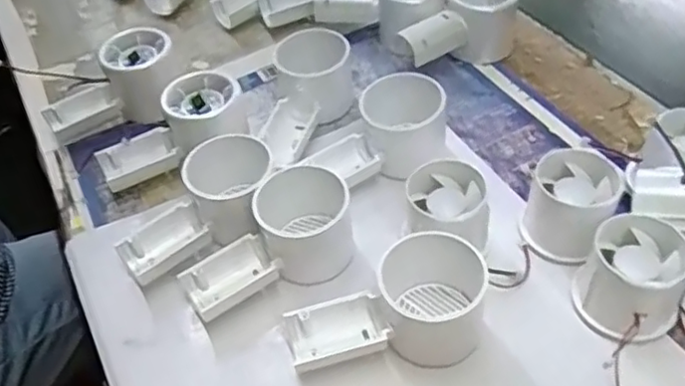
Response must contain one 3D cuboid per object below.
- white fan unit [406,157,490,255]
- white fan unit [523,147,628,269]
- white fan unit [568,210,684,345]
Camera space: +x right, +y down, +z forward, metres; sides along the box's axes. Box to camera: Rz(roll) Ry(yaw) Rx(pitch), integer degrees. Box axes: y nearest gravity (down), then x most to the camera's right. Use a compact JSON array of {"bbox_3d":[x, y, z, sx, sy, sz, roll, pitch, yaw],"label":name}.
[{"bbox_3d":[0.067,0.011,0.414,0.049,0.047,0.046,-6,47,0],"label":"white fan unit"},{"bbox_3d":[0.144,0.010,0.406,0.051,0.050,0.059,23,54,24],"label":"white fan unit"},{"bbox_3d":[0.167,0.047,0.370,0.057,0.041,0.067,28,56,27],"label":"white fan unit"}]

